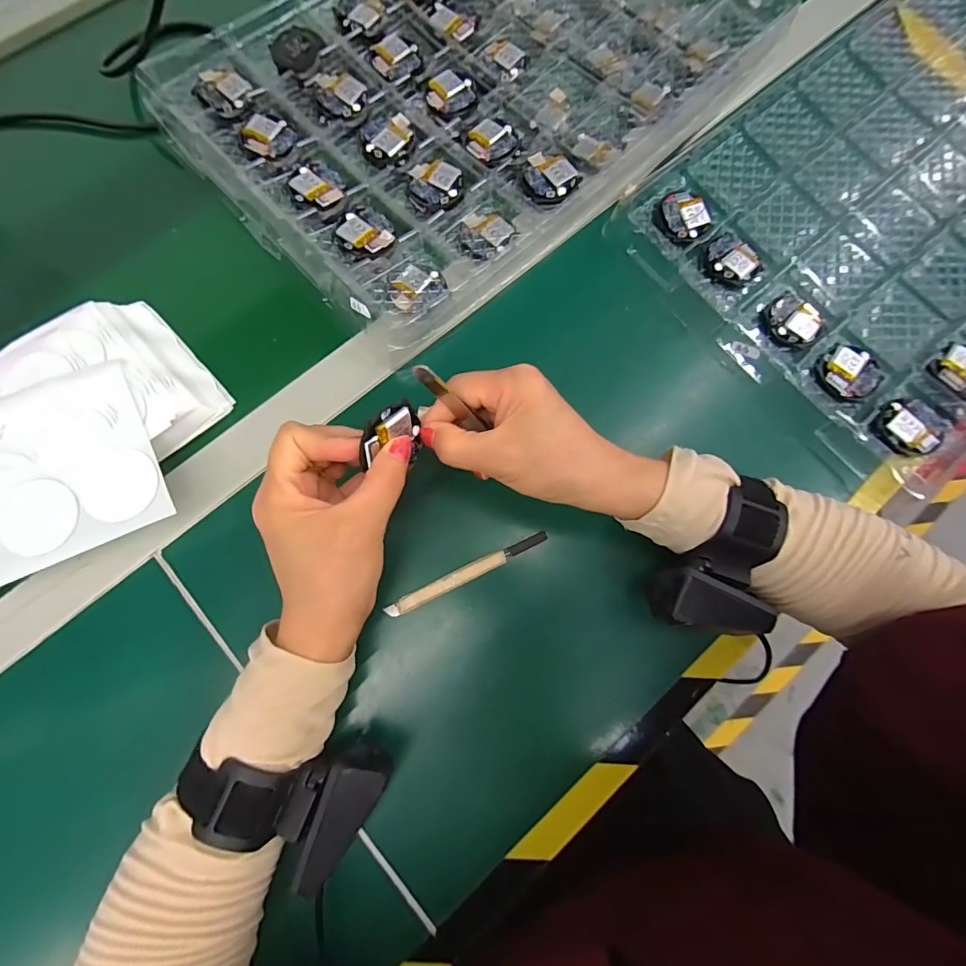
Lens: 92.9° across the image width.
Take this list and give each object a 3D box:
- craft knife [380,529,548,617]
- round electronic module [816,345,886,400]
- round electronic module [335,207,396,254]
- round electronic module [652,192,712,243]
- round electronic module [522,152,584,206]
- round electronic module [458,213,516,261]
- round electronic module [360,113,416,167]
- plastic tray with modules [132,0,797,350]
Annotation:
[{"bbox_3d":[-0.009,0.059,0.302,0.114,0.007,0.010,-26,80,-6],"label":"craft knife"},{"bbox_3d":[0.271,-0.083,0.335,0.042,0.009,0.040,-32,81,-7],"label":"round electronic module"},{"bbox_3d":[-0.087,-0.186,0.336,0.040,0.005,0.039,0,79,-1],"label":"round electronic module"},{"bbox_3d":[0.156,-0.208,0.359,0.040,0.006,0.041,0,79,-1],"label":"round electronic module"},{"bbox_3d":[0.053,-0.233,0.353,0.042,0.010,0.043,0,79,-1],"label":"round electronic module"},{"bbox_3d":[0.000,-0.188,0.347,0.037,0.005,0.040,0,79,-1],"label":"round electronic module"},{"bbox_3d":[-0.075,-0.271,0.361,0.040,0.004,0.043,-14,79,-4],"label":"round electronic module"},{"bbox_3d":[-0.004,-0.341,0.369,0.443,0.030,0.310,-42,83,-9],"label":"plastic tray with modules"}]

